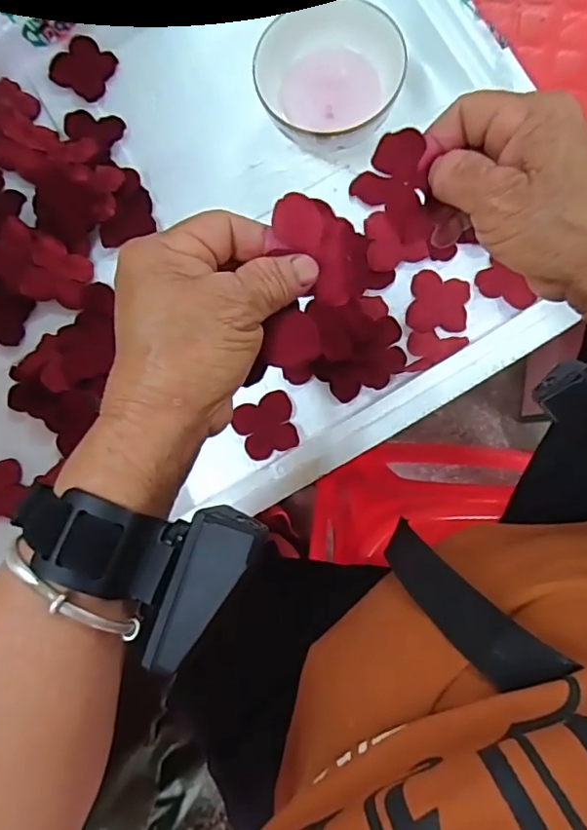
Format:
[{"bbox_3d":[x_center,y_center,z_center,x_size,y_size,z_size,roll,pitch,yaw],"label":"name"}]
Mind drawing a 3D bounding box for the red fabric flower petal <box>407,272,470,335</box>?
[{"bbox_3d":[0.118,-0.091,0.446,0.047,0.004,0.049,9,86,6],"label":"red fabric flower petal"}]

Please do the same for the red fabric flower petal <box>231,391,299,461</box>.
[{"bbox_3d":[-0.022,0.009,0.443,0.048,0.005,0.048,-20,82,2],"label":"red fabric flower petal"}]

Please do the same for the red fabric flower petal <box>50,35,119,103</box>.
[{"bbox_3d":[-0.179,-0.298,0.469,0.050,0.011,0.047,0,85,5],"label":"red fabric flower petal"}]

